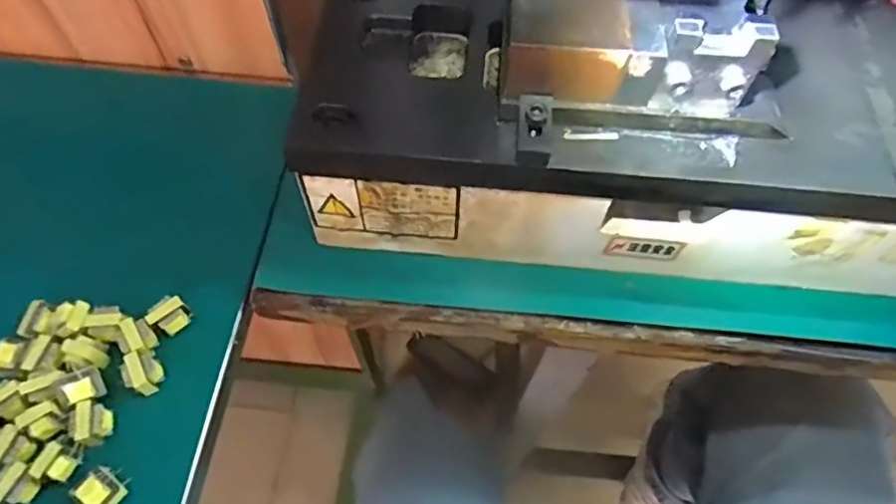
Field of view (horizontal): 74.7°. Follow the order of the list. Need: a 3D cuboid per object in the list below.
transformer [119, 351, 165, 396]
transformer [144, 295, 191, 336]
[{"bbox_3d":[-0.160,0.064,0.310,0.017,0.013,0.022,-32,66,-17],"label":"transformer"},{"bbox_3d":[-0.155,0.035,0.328,0.020,0.013,0.017,-40,69,-20],"label":"transformer"}]

